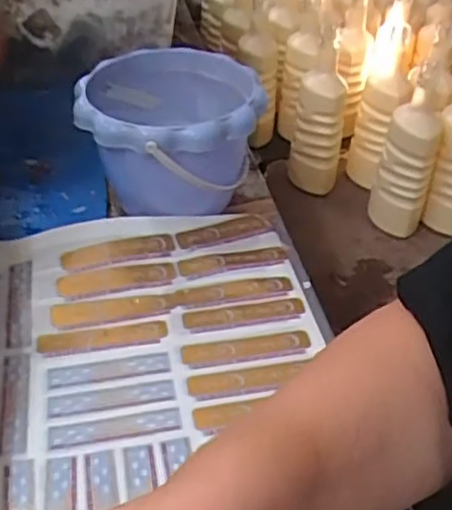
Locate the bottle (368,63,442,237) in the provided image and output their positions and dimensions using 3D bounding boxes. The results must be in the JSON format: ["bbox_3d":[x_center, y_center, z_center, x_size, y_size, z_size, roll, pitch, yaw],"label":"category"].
[{"bbox_3d":[0.277,-0.148,1.060,0.085,0.256,0.106,9,42,10],"label":"bottle"}]

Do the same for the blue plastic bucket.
[{"bbox_3d":[-0.047,-0.099,0.619,0.146,0.118,0.151,0,41,0],"label":"blue plastic bucket"}]

